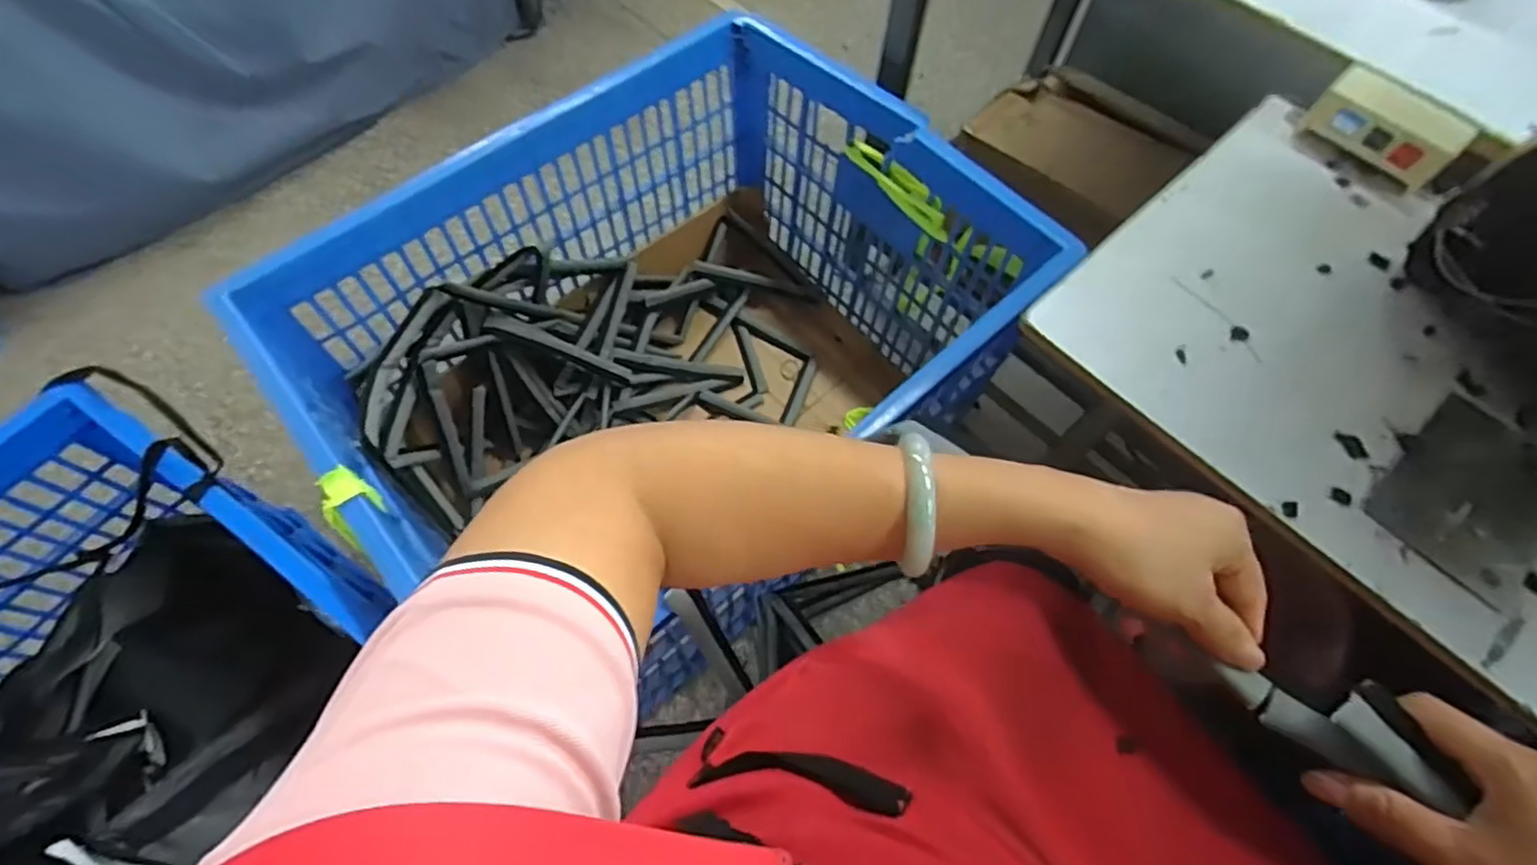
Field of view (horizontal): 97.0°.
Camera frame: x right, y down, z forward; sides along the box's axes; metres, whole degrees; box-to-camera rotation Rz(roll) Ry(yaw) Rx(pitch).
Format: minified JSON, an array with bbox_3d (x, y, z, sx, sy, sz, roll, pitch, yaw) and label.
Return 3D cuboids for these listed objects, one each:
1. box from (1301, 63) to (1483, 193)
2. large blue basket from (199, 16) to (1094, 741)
[{"bbox_3d":[0.522,-0.262,0.574,0.044,0.053,0.107,-34,69,-17],"label":"box"},{"bbox_3d":[-0.119,-0.083,0.994,0.819,0.472,0.627,-37,70,-18],"label":"large blue basket"}]

